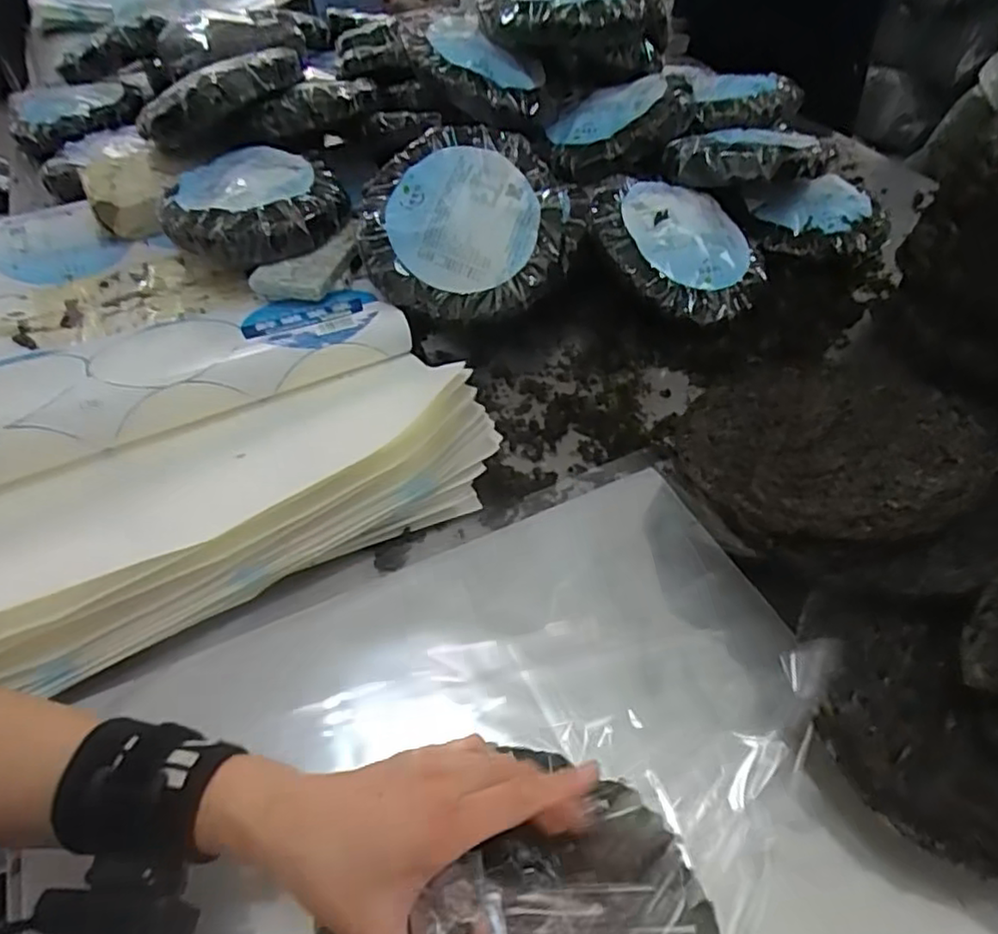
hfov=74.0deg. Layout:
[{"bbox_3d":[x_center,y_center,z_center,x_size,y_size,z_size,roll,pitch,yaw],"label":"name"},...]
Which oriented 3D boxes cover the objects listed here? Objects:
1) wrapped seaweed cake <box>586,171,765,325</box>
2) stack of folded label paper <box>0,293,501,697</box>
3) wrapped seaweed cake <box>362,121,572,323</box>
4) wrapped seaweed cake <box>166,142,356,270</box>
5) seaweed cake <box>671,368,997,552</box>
[{"bbox_3d":[0.192,-0.239,0.718,0.175,0.037,0.185,-19,77,-21],"label":"wrapped seaweed cake"},{"bbox_3d":[-0.265,-0.030,0.580,0.427,0.089,0.349,-25,52,-19],"label":"stack of folded label paper"},{"bbox_3d":[-0.035,-0.248,0.675,0.207,0.036,0.193,0,83,-2],"label":"wrapped seaweed cake"},{"bbox_3d":[-0.272,-0.292,0.739,0.190,0.054,0.169,1,50,3],"label":"wrapped seaweed cake"},{"bbox_3d":[0.235,-0.018,0.485,0.188,0.045,0.187,-1,48,1],"label":"seaweed cake"}]

